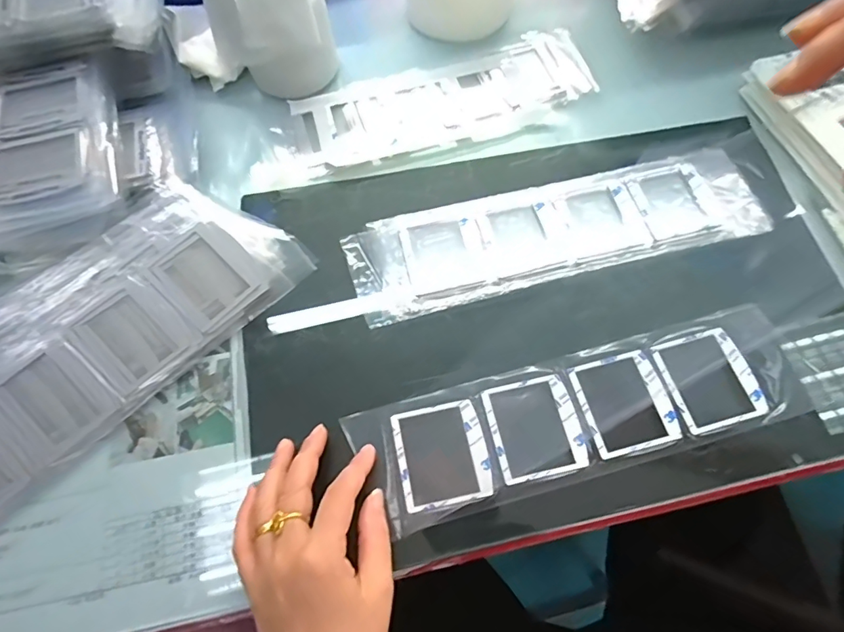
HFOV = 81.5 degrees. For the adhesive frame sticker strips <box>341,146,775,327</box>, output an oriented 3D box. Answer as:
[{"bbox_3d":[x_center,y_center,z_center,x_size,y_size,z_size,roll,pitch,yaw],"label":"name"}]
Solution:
[{"bbox_3d":[0.107,-0.073,0.399,0.328,0.007,0.089,-14,66,-3],"label":"adhesive frame sticker strips"}]

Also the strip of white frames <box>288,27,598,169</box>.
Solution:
[{"bbox_3d":[0.021,-0.207,0.461,0.274,0.007,0.091,-19,67,-6],"label":"strip of white frames"}]

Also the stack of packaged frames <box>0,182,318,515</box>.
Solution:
[{"bbox_3d":[-0.260,0.024,0.358,0.345,0.021,0.133,-41,87,-14],"label":"stack of packaged frames"}]

